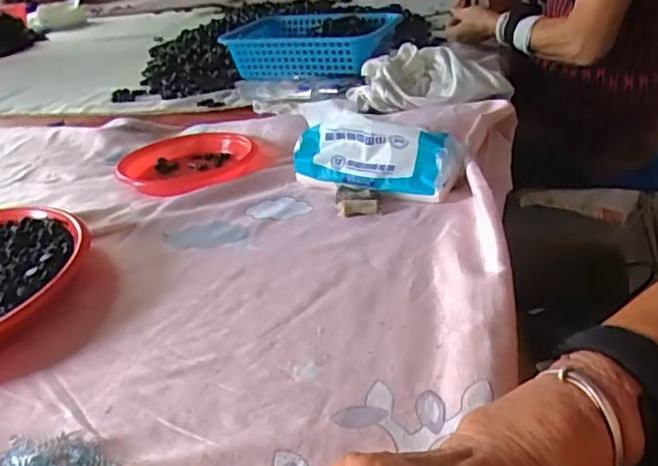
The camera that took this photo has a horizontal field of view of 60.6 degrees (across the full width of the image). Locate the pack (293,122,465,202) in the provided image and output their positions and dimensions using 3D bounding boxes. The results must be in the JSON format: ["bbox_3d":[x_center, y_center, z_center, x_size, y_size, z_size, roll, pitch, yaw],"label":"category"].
[{"bbox_3d":[0.045,-0.074,0.560,0.166,0.068,0.055,4,30,19],"label":"pack"}]

